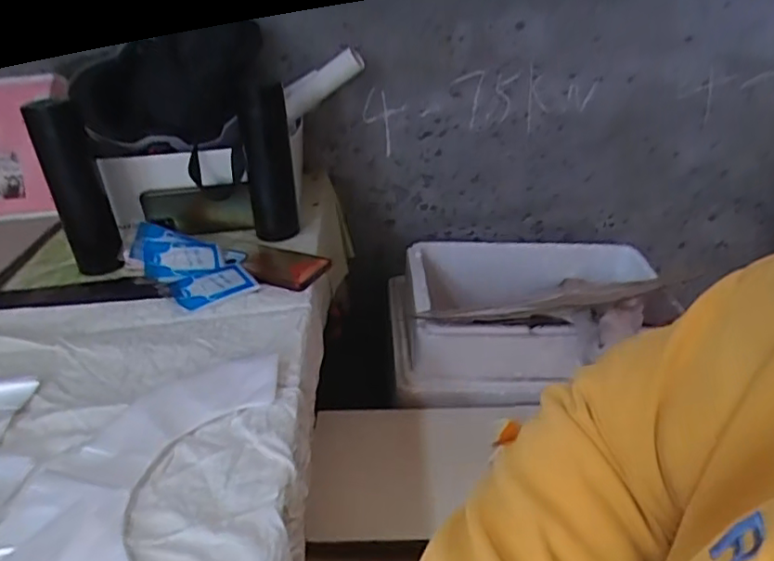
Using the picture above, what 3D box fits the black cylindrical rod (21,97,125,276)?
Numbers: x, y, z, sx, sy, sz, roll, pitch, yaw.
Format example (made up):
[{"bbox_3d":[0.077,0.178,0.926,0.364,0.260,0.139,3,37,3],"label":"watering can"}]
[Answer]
[{"bbox_3d":[-0.387,-0.116,0.764,0.059,0.215,0.068,-18,33,-23],"label":"black cylindrical rod"}]

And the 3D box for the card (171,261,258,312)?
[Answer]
[{"bbox_3d":[-0.209,0.004,0.730,0.089,0.010,0.068,-22,42,-28],"label":"card"}]

